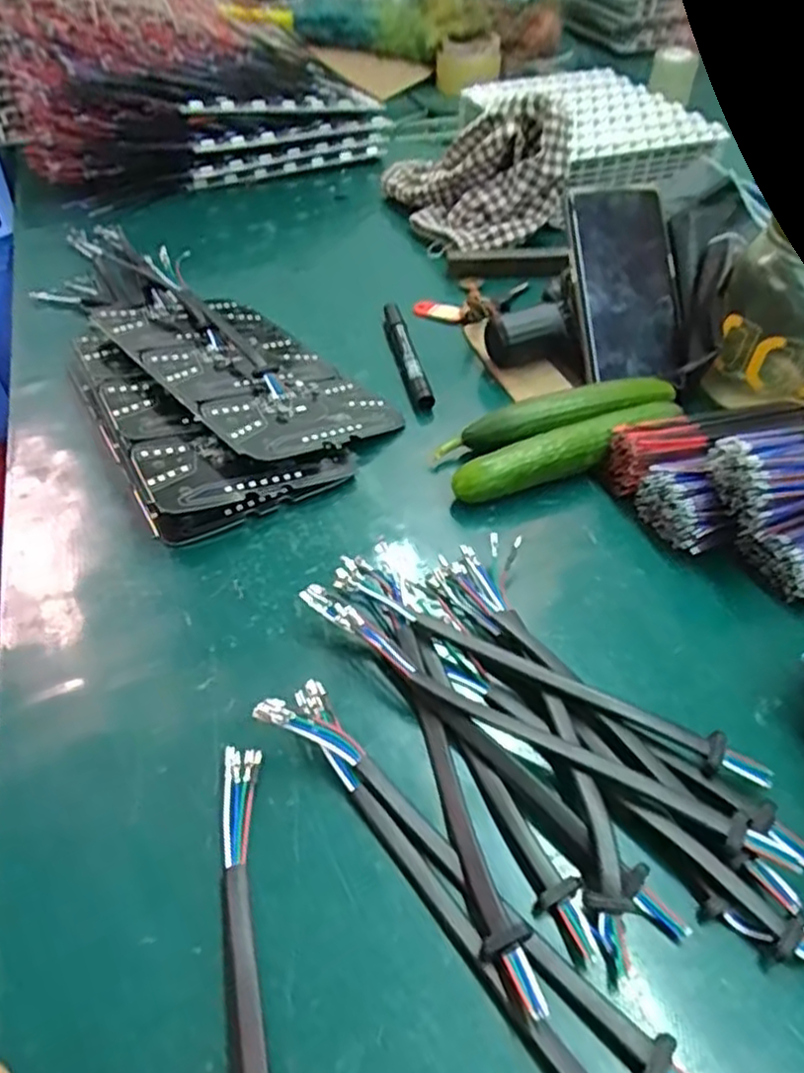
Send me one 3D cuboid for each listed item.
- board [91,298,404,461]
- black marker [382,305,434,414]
[{"bbox_3d":[-0.115,-0.124,0.516,0.133,0.009,0.218,-20,49,-38],"label":"board"},{"bbox_3d":[0.003,-0.143,0.546,0.017,0.018,0.122,-9,47,-7],"label":"black marker"}]

